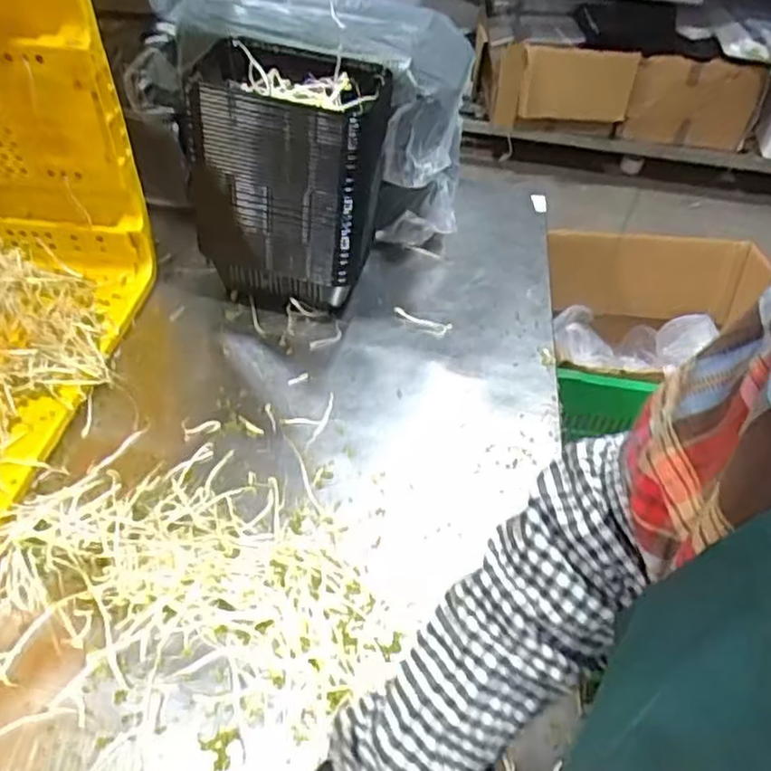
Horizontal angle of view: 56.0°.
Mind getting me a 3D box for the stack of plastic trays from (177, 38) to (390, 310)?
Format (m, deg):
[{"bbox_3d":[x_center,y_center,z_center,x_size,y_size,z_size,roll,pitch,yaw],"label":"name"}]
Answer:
[{"bbox_3d":[-0.104,-0.216,0.797,0.186,0.249,0.152,8,47,0],"label":"stack of plastic trays"}]

